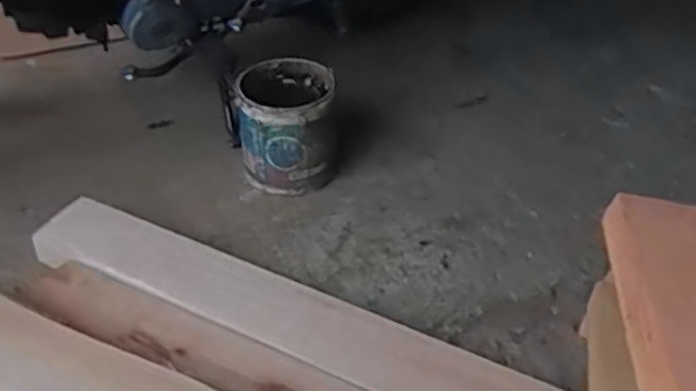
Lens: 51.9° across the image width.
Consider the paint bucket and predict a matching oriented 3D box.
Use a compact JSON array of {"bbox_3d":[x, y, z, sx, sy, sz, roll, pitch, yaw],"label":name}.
[{"bbox_3d":[-0.119,-0.126,1.326,0.185,0.193,0.197,0,40,0],"label":"paint bucket"}]

